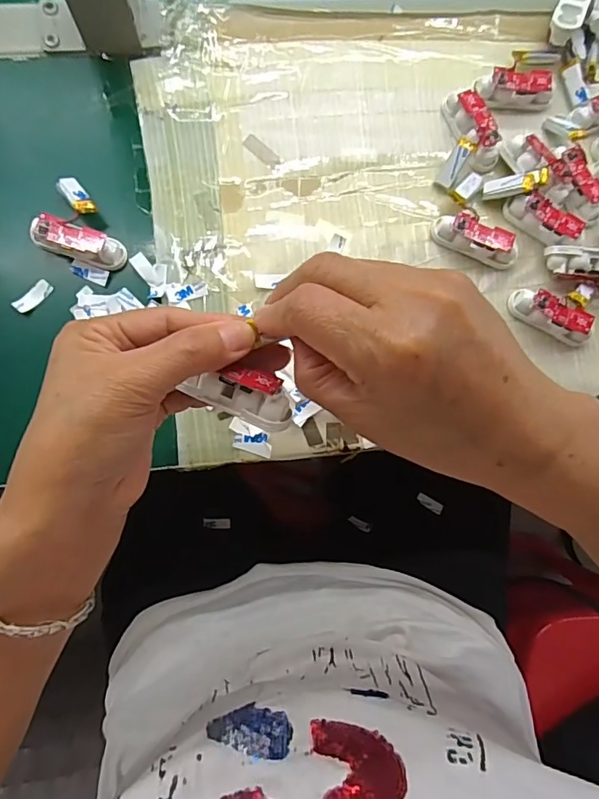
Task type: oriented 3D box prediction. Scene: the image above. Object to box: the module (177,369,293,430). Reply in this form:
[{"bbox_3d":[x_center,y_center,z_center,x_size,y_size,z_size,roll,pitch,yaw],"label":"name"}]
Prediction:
[{"bbox_3d":[-0.026,-0.004,0.234,0.050,0.014,0.024,24,82,-3],"label":"module"}]

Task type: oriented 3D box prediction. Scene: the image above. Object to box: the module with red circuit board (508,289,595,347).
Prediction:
[{"bbox_3d":[0.180,-0.058,0.351,0.061,0.020,0.019,29,82,-2],"label":"module with red circuit board"}]

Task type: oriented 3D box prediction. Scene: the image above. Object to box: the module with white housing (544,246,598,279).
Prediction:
[{"bbox_3d":[0.208,-0.096,0.354,0.059,0.018,0.020,7,83,13],"label":"module with white housing"}]

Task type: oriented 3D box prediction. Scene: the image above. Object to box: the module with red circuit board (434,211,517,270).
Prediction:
[{"bbox_3d":[0.127,-0.113,0.351,0.062,0.019,0.019,23,82,-3],"label":"module with red circuit board"}]

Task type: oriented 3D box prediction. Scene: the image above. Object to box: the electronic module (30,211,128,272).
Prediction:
[{"bbox_3d":[-0.148,-0.105,0.331,0.060,0.019,0.020,18,83,-4],"label":"electronic module"}]

